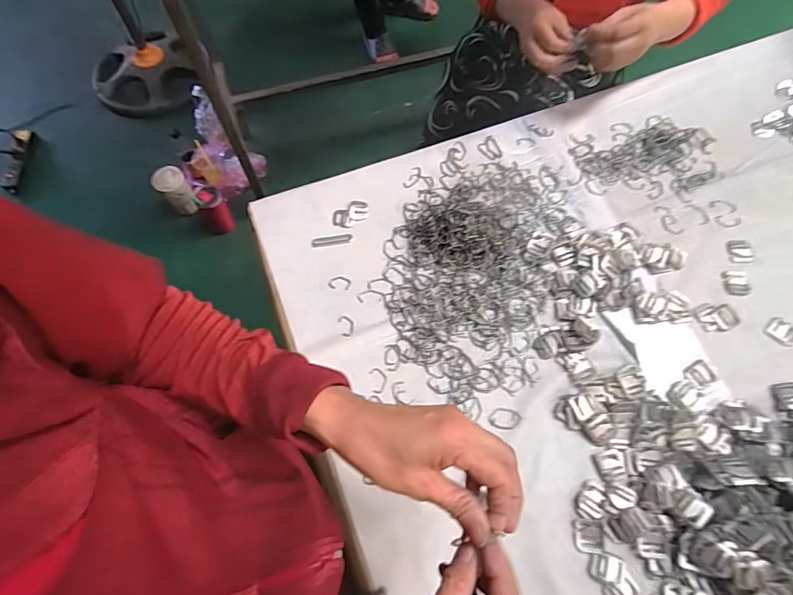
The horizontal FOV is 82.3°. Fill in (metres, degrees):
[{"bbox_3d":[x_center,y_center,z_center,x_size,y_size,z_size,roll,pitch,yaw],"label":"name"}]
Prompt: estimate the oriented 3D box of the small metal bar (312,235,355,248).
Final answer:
[{"bbox_3d":[-0.092,-0.083,0.663,0.061,0.004,0.016,-9,66,-4],"label":"small metal bar"}]

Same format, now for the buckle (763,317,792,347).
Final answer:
[{"bbox_3d":[0.513,0.045,0.602,0.036,0.007,0.032,41,72,17],"label":"buckle"}]

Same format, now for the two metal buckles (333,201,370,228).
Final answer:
[{"bbox_3d":[-0.067,-0.124,0.678,0.058,0.004,0.033,-31,69,-13],"label":"two metal buckles"}]

